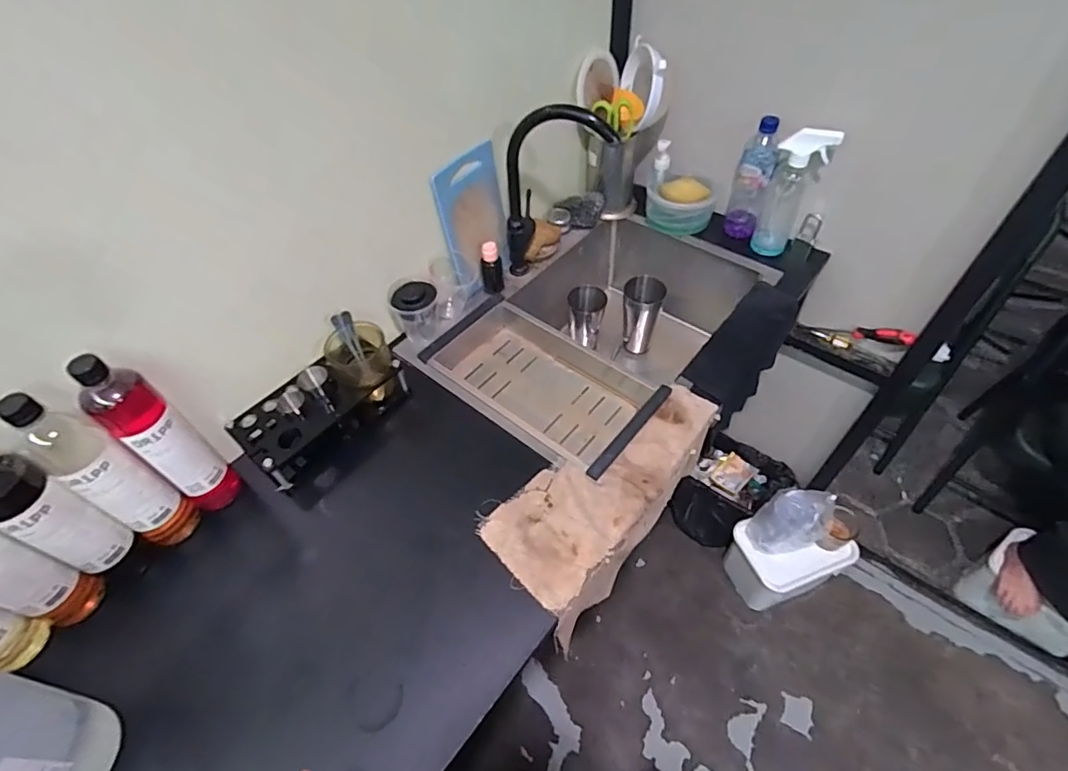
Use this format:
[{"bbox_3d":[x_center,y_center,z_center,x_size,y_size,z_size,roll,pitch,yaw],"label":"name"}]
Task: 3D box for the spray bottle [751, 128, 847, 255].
[{"bbox_3d":[0.490,-0.367,0.978,0.090,0.255,0.071,19,54,19],"label":"spray bottle"}]

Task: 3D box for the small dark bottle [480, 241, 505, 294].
[{"bbox_3d":[-0.083,-0.229,0.998,0.043,0.108,0.053,-5,50,0],"label":"small dark bottle"}]

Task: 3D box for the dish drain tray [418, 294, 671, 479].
[{"bbox_3d":[0.011,-0.004,0.893,0.393,0.060,0.227,33,59,27],"label":"dish drain tray"}]

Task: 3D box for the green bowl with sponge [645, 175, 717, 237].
[{"bbox_3d":[0.315,-0.385,1.114,0.140,0.116,0.140,-2,50,2],"label":"green bowl with sponge"}]

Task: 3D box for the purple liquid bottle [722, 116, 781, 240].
[{"bbox_3d":[0.433,-0.400,1.026,0.067,0.254,0.067,12,52,13],"label":"purple liquid bottle"}]

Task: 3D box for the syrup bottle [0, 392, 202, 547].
[{"bbox_3d":[-0.515,0.111,0.626,0.067,0.291,0.061,24,56,22],"label":"syrup bottle"}]

